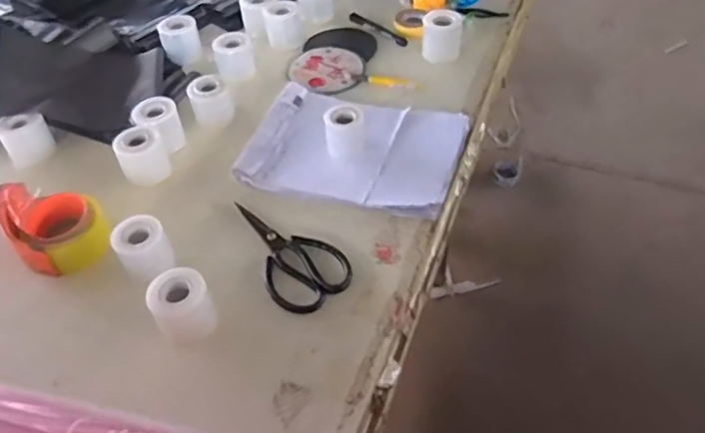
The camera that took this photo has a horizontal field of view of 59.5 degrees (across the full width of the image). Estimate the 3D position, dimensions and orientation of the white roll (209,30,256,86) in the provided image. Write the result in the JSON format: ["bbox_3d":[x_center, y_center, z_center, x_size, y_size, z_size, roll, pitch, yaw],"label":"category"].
[{"bbox_3d":[-0.206,-0.278,1.080,0.070,0.064,0.056,-13,48,-8],"label":"white roll"}]

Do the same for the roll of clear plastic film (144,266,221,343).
[{"bbox_3d":[-0.201,0.109,0.728,0.074,0.064,0.072,-28,52,-20],"label":"roll of clear plastic film"}]

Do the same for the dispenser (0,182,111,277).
[{"bbox_3d":[-0.411,0.008,0.843,0.120,0.060,0.169,-33,54,-24],"label":"dispenser"}]

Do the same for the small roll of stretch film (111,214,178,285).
[{"bbox_3d":[-0.266,0.045,0.792,0.066,0.065,0.067,-31,53,-22],"label":"small roll of stretch film"}]

